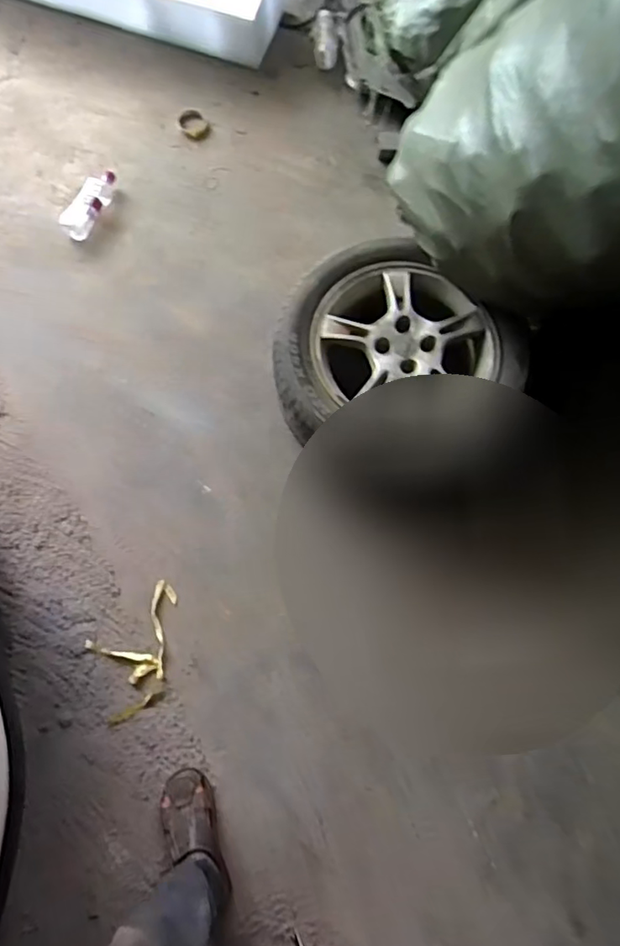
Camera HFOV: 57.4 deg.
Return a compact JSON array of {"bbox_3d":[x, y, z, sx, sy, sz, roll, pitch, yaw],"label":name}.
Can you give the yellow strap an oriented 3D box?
[{"bbox_3d":[-0.359,0.380,1.211,0.247,0.012,0.184,-40,79,-12],"label":"yellow strap"}]

